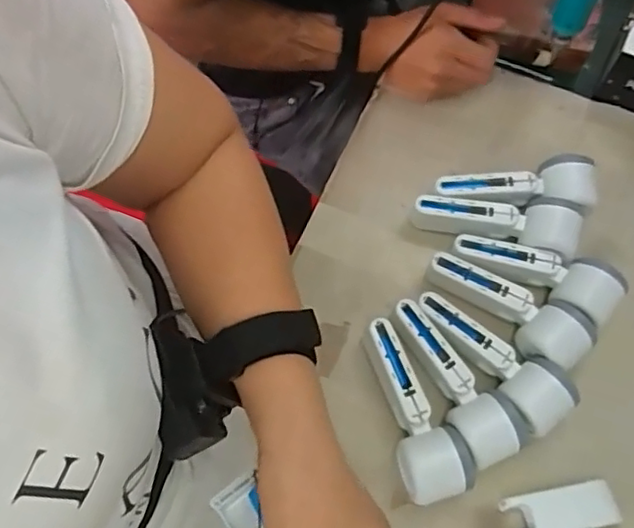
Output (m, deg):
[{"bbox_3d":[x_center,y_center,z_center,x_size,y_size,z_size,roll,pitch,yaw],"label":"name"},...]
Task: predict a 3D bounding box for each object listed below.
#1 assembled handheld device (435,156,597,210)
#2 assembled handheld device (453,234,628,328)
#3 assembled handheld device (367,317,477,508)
[{"bbox_3d":[0.208,-0.082,0.649,0.161,0.060,0.053,1,70,0],"label":"assembled handheld device"},{"bbox_3d":[0.220,0.007,0.617,0.163,0.047,0.059,27,72,9],"label":"assembled handheld device"},{"bbox_3d":[0.081,0.139,0.570,0.061,0.057,0.167,-26,73,-10],"label":"assembled handheld device"}]

